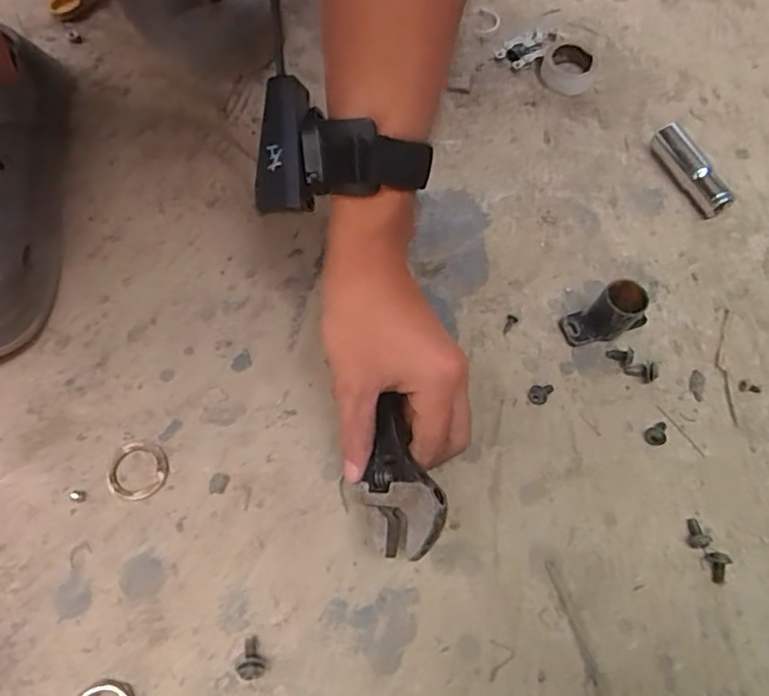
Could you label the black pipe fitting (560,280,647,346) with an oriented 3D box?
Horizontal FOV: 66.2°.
[{"bbox_3d":[0.150,-0.023,0.390,0.055,0.037,0.029,-20,67,-12],"label":"black pipe fitting"}]

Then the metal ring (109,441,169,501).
[{"bbox_3d":[-0.145,0.071,0.346,0.034,0.004,0.034,1,64,-3],"label":"metal ring"}]

